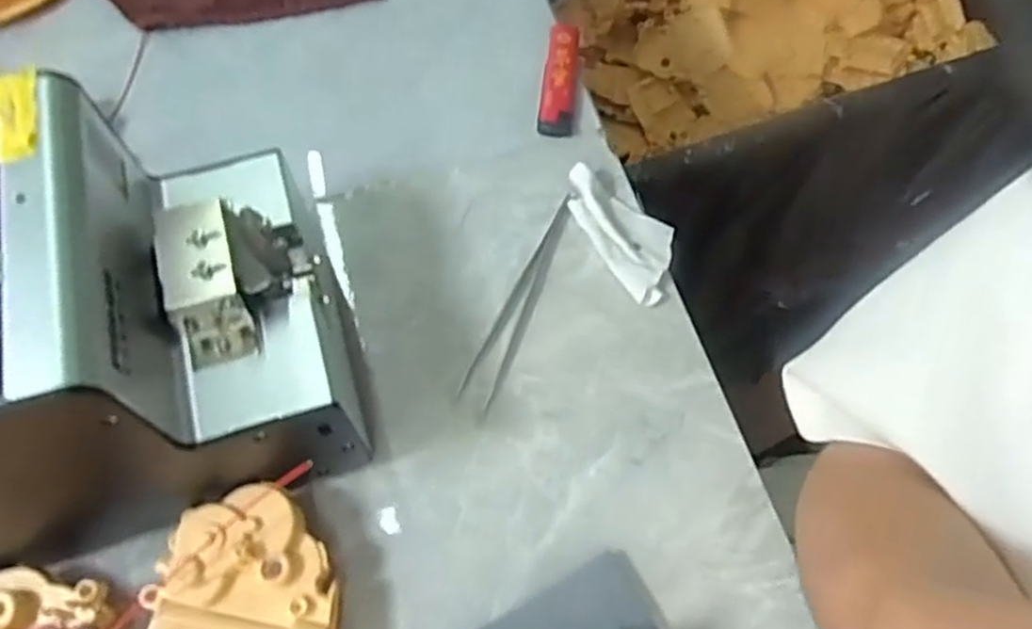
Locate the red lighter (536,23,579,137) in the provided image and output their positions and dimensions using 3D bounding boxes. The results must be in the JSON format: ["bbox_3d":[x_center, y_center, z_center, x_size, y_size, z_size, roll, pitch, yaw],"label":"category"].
[{"bbox_3d":[0.026,-0.139,0.441,0.020,0.010,0.076,6,64,3],"label":"red lighter"}]

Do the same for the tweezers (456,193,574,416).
[{"bbox_3d":[0.005,-0.009,0.382,0.018,0.007,0.124,22,66,11],"label":"tweezers"}]

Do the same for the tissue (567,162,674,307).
[{"bbox_3d":[0.060,-0.046,0.394,0.040,0.013,0.083,-26,67,-12],"label":"tissue"}]

